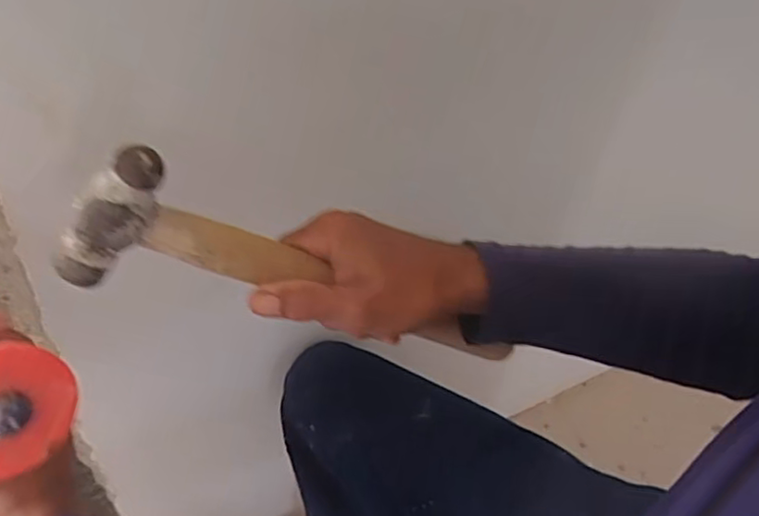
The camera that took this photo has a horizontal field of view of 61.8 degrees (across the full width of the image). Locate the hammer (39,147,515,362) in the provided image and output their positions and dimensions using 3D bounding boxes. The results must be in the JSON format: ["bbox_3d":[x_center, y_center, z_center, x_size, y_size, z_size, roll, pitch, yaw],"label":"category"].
[{"bbox_3d":[-0.031,0.021,0.407,0.308,0.091,0.022,21,42,-30],"label":"hammer"}]

